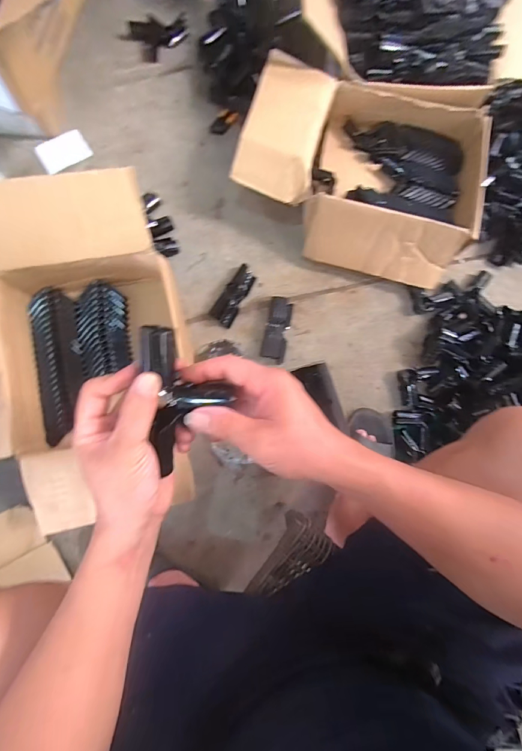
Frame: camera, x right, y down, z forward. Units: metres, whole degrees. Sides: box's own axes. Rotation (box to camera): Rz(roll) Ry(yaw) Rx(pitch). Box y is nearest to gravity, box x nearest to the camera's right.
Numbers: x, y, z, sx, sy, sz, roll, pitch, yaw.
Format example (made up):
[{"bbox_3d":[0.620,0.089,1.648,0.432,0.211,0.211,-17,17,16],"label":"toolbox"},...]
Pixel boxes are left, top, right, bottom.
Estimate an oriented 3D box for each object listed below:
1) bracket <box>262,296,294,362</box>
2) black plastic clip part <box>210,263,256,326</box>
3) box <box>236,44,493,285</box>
[{"bbox_3d":[0.035,-0.096,0.738,0.049,0.034,0.132,13,84,-3],"label":"bracket"},{"bbox_3d":[-0.056,-0.171,0.754,0.049,0.028,0.130,32,83,-1],"label":"black plastic clip part"},{"bbox_3d":[0.202,-0.426,0.727,0.481,0.144,0.383,12,84,-3],"label":"box"}]

